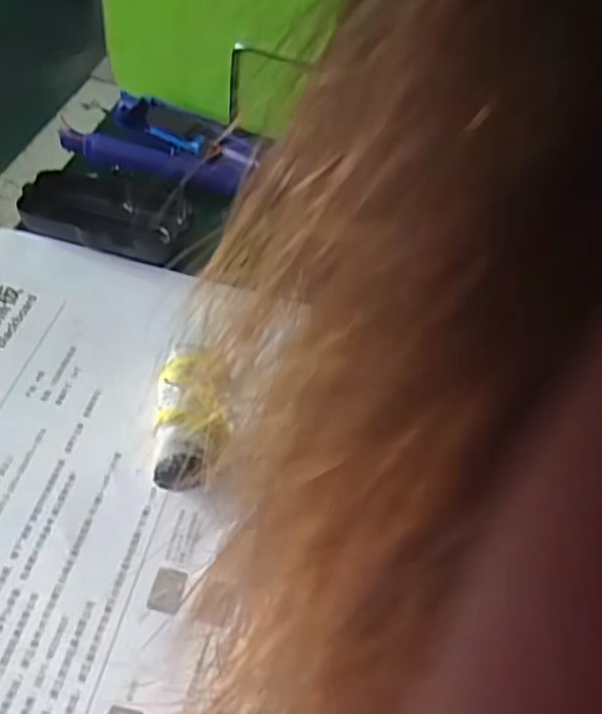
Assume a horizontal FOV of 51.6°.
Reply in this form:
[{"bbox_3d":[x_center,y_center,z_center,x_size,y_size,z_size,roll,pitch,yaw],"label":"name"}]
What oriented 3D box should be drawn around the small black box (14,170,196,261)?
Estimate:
[{"bbox_3d":[-0.131,-0.099,0.425,0.107,0.020,0.060,12,50,-2],"label":"small black box"}]

